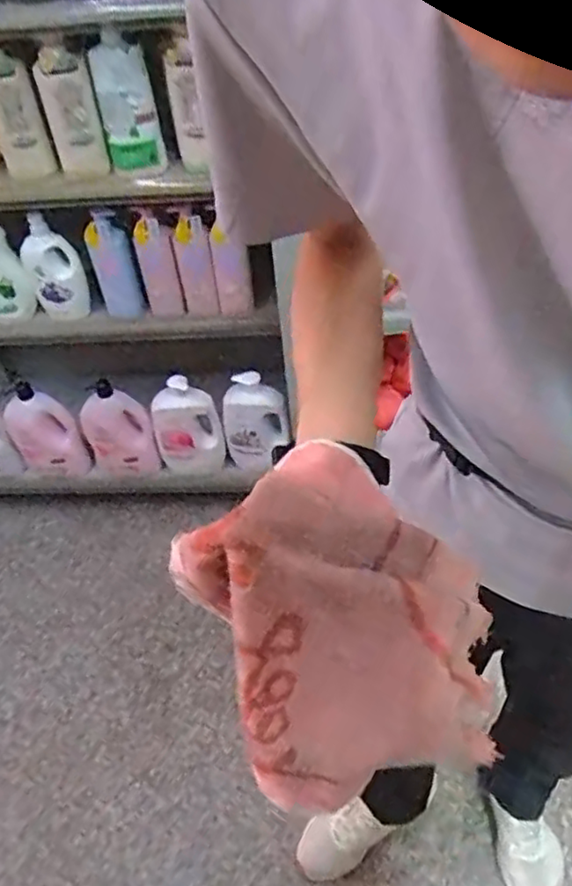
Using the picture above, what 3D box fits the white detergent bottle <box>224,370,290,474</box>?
[{"bbox_3d":[-0.070,-0.043,1.531,0.136,0.243,0.083,-10,47,-3],"label":"white detergent bottle"}]

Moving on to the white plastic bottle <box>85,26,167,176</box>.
[{"bbox_3d":[-0.261,-0.556,1.087,0.091,0.204,0.059,-13,48,-7],"label":"white plastic bottle"}]

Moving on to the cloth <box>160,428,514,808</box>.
[{"bbox_3d":[0.035,0.110,0.426,0.164,0.165,0.181,-23,49,-15],"label":"cloth"}]

